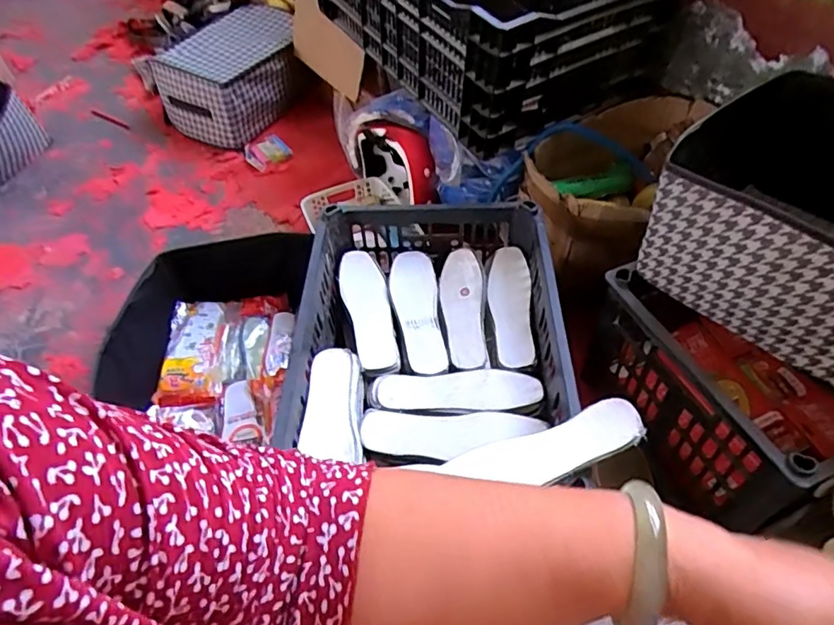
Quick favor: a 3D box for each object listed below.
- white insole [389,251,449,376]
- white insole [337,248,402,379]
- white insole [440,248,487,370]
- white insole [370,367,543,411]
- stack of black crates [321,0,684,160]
[{"bbox_3d":[0.002,-0.005,0.845,0.070,0.015,0.215,-10,51,-3],"label":"white insole"},{"bbox_3d":[-0.074,-0.005,0.851,0.067,0.014,0.229,-13,51,-6],"label":"white insole"},{"bbox_3d":[0.069,-0.009,0.850,0.062,0.029,0.208,-2,51,3],"label":"white insole"},{"bbox_3d":[0.053,0.103,0.762,0.222,0.013,0.068,-2,51,3],"label":"white insole"},{"bbox_3d":[0.110,-0.599,1.039,0.410,0.258,0.615,-25,53,-15],"label":"stack of black crates"}]

